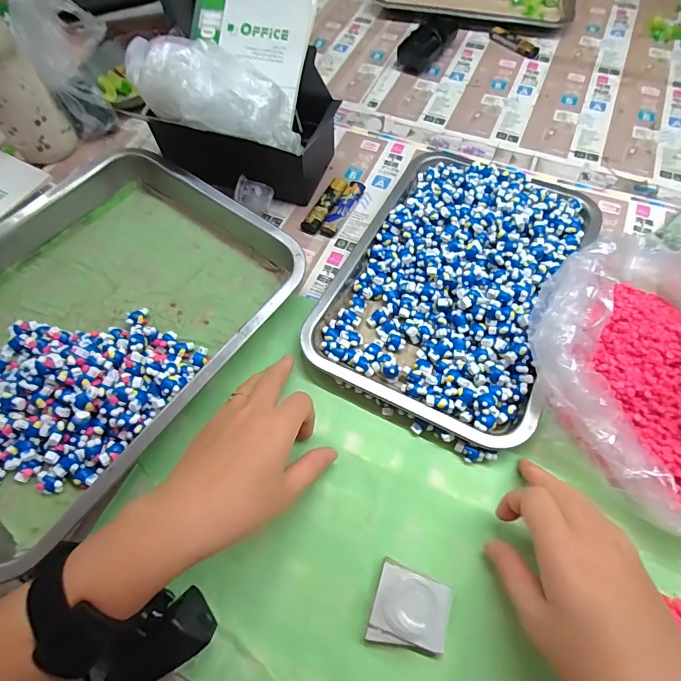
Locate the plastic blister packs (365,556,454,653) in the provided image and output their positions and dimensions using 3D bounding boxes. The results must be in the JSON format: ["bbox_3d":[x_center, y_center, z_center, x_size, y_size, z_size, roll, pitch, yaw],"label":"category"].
[{"bbox_3d":[0.048,0.183,0.280,0.050,0.011,0.046,17,63,11],"label":"plastic blister packs"}]

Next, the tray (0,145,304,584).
[{"bbox_3d":[-0.239,-0.007,0.377,0.286,0.053,0.368,29,66,16],"label":"tray"}]

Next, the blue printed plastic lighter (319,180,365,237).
[{"bbox_3d":[0.004,-0.150,0.467,0.018,0.012,0.082,23,64,13],"label":"blue printed plastic lighter"}]

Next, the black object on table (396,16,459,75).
[{"bbox_3d":[0.122,-0.429,0.599,0.057,0.033,0.090,30,66,17],"label":"black object on table"}]

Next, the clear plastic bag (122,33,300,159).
[{"bbox_3d":[-0.118,-0.242,0.414,0.172,0.063,0.074,18,61,-12],"label":"clear plastic bag"}]

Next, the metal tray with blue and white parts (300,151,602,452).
[{"bbox_3d":[0.114,-0.068,0.398,0.202,0.041,0.296,24,65,14],"label":"metal tray with blue and white parts"}]

